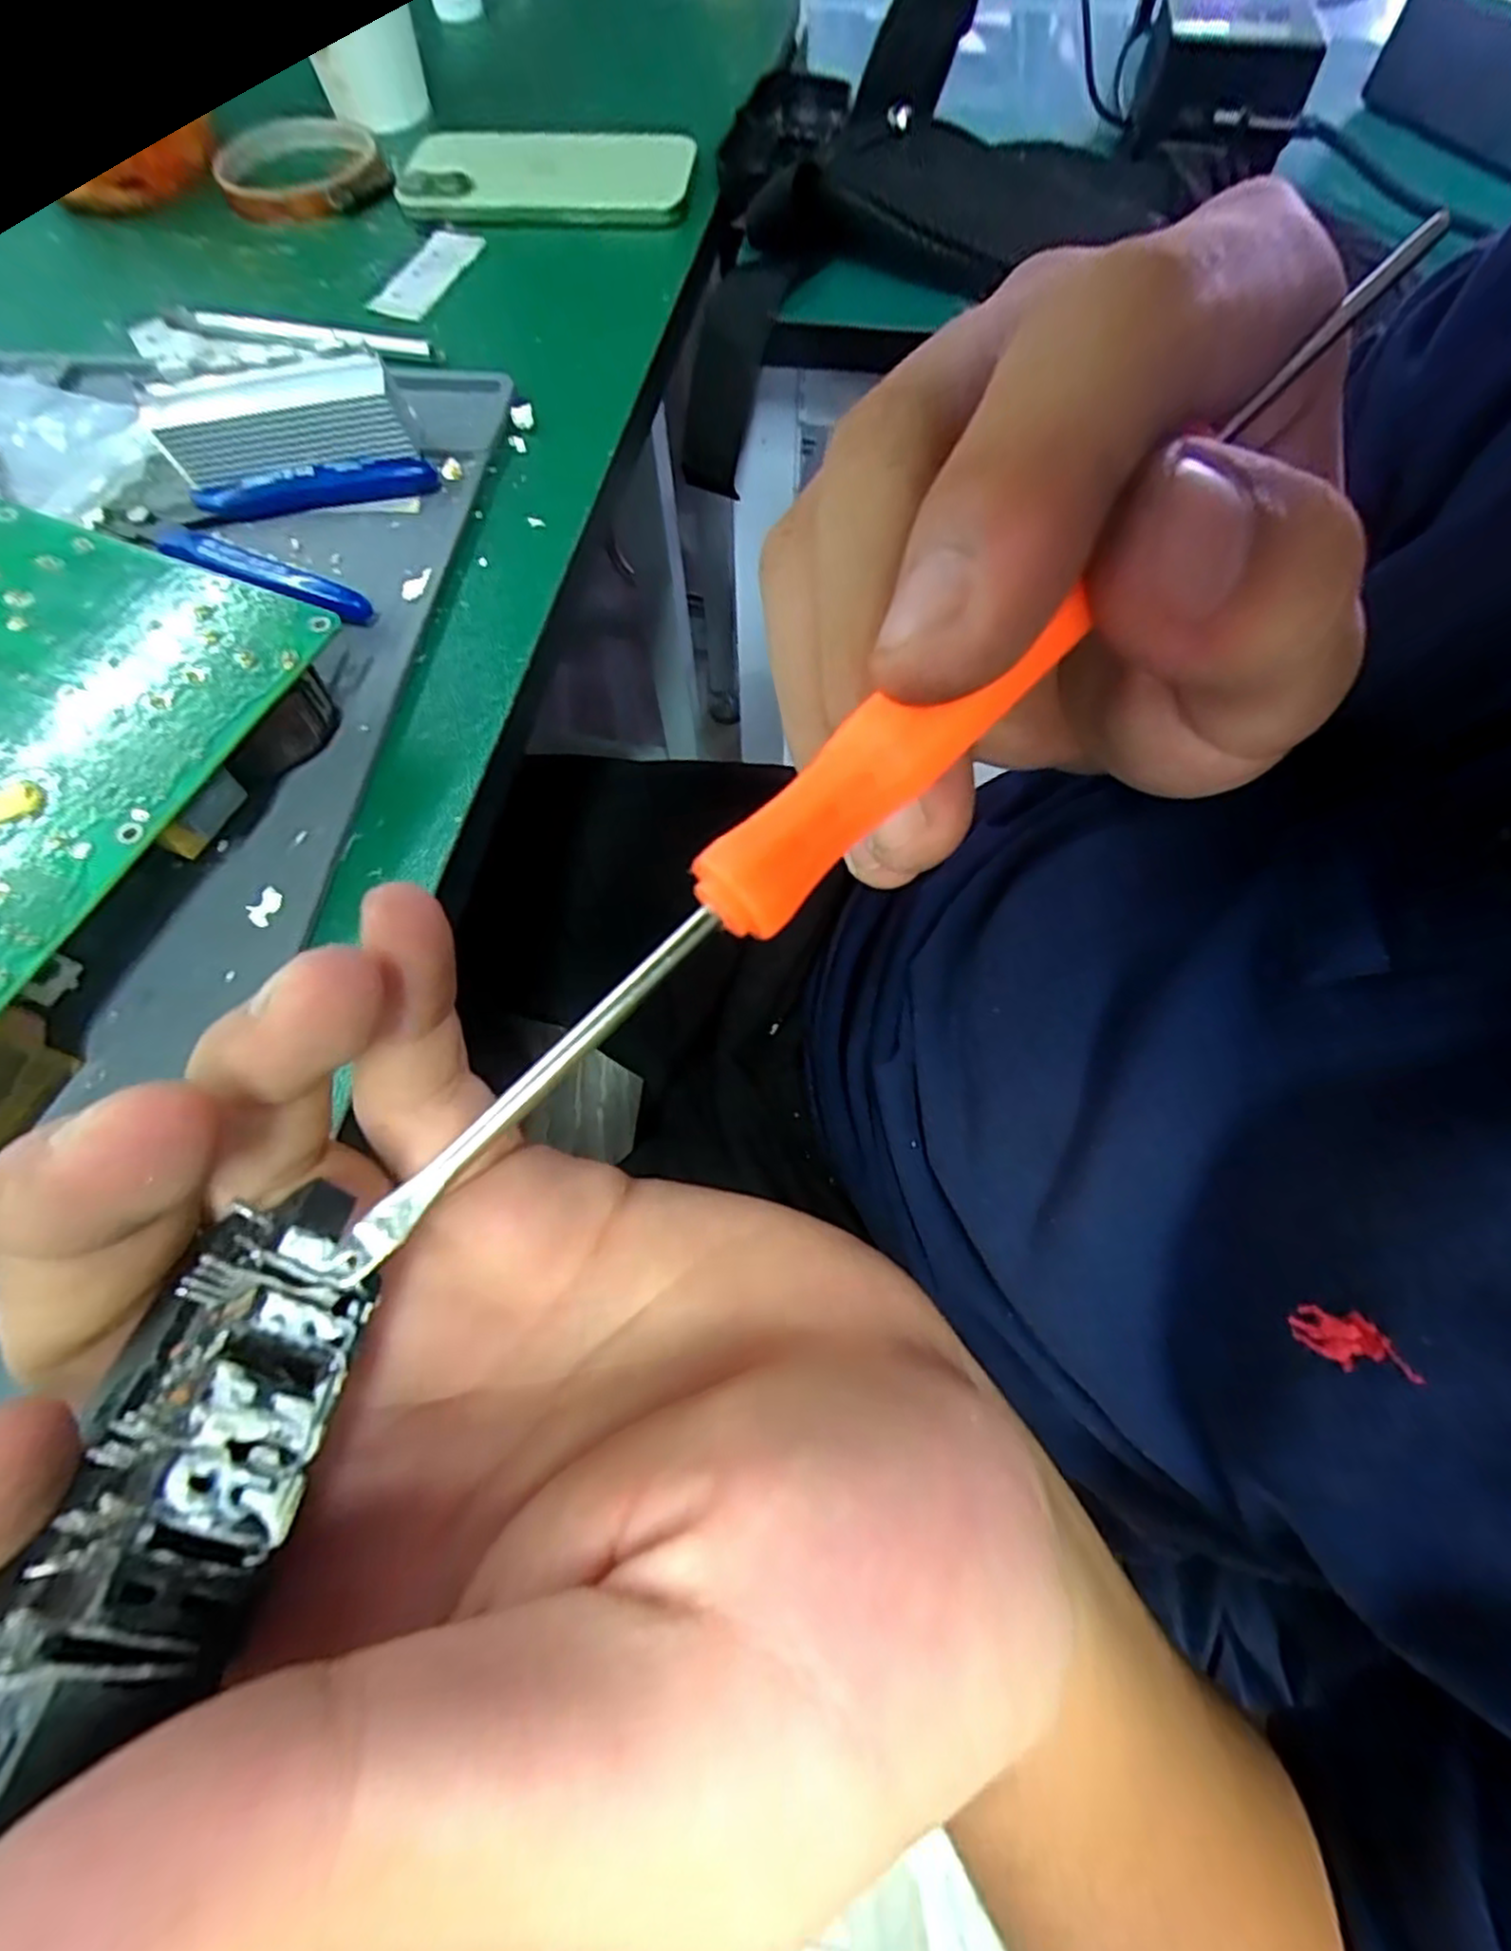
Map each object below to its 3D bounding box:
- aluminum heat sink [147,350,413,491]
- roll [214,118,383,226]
[{"bbox_3d":[-0.178,-0.204,0.281,0.091,0.036,0.028,-7,66,-2],"label":"aluminum heat sink"},{"bbox_3d":[-0.236,-0.418,0.386,0.080,0.012,0.095,-22,68,-9],"label":"roll"}]

